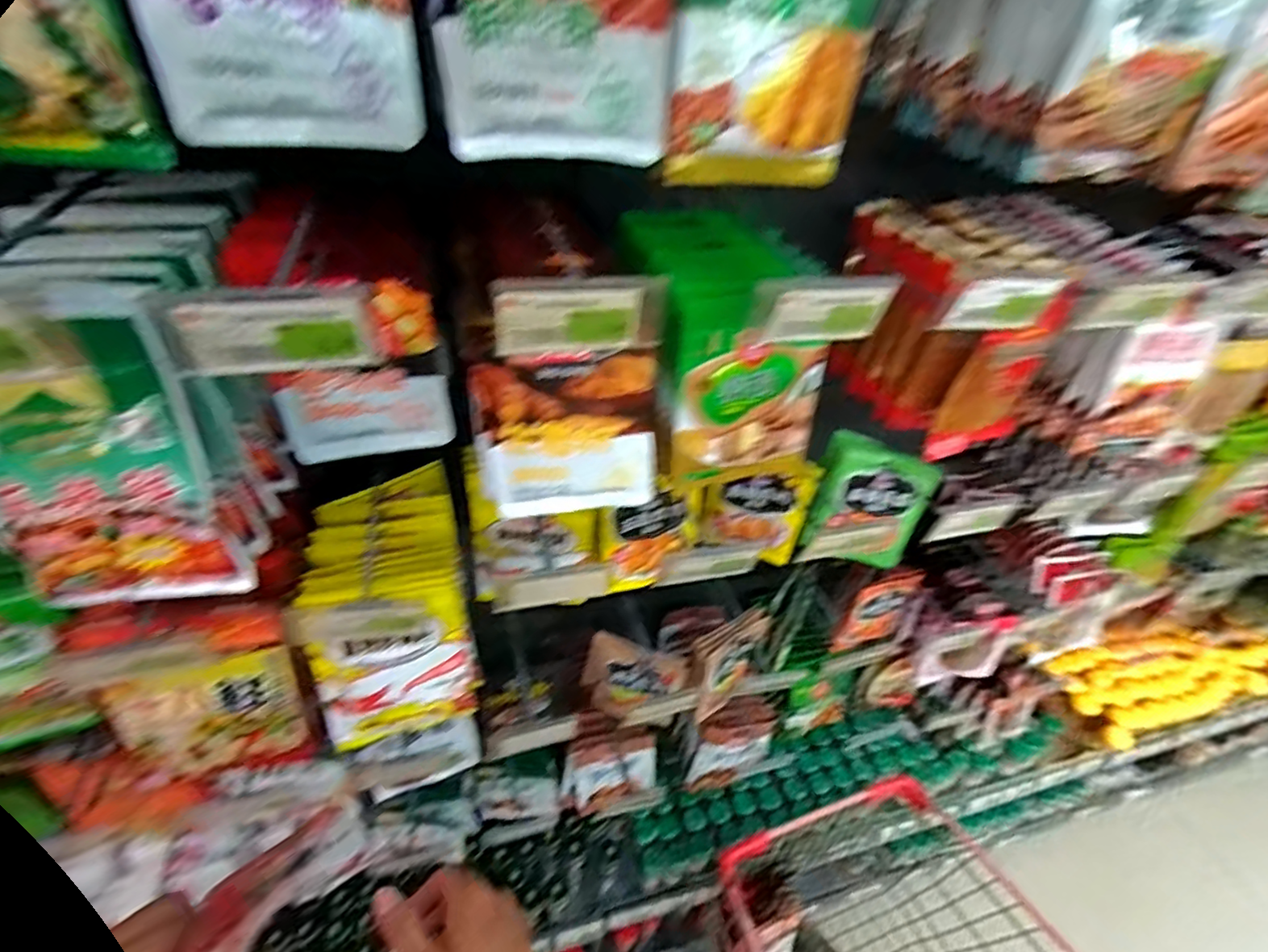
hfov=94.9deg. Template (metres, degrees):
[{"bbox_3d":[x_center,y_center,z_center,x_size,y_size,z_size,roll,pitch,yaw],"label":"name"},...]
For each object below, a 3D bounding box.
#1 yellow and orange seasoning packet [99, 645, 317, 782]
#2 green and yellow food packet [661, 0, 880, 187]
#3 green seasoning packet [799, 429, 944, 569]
[{"bbox_3d":[-0.375,0.223,0.525,0.137,0.158,0.031,-10,42,-18],"label":"yellow and orange seasoning packet"},{"bbox_3d":[0.085,-0.259,0.321,0.128,0.176,0.013,-11,43,-20],"label":"green and yellow food packet"},{"bbox_3d":[0.298,0.035,0.745,0.142,0.155,0.026,14,21,-2],"label":"green seasoning packet"}]

